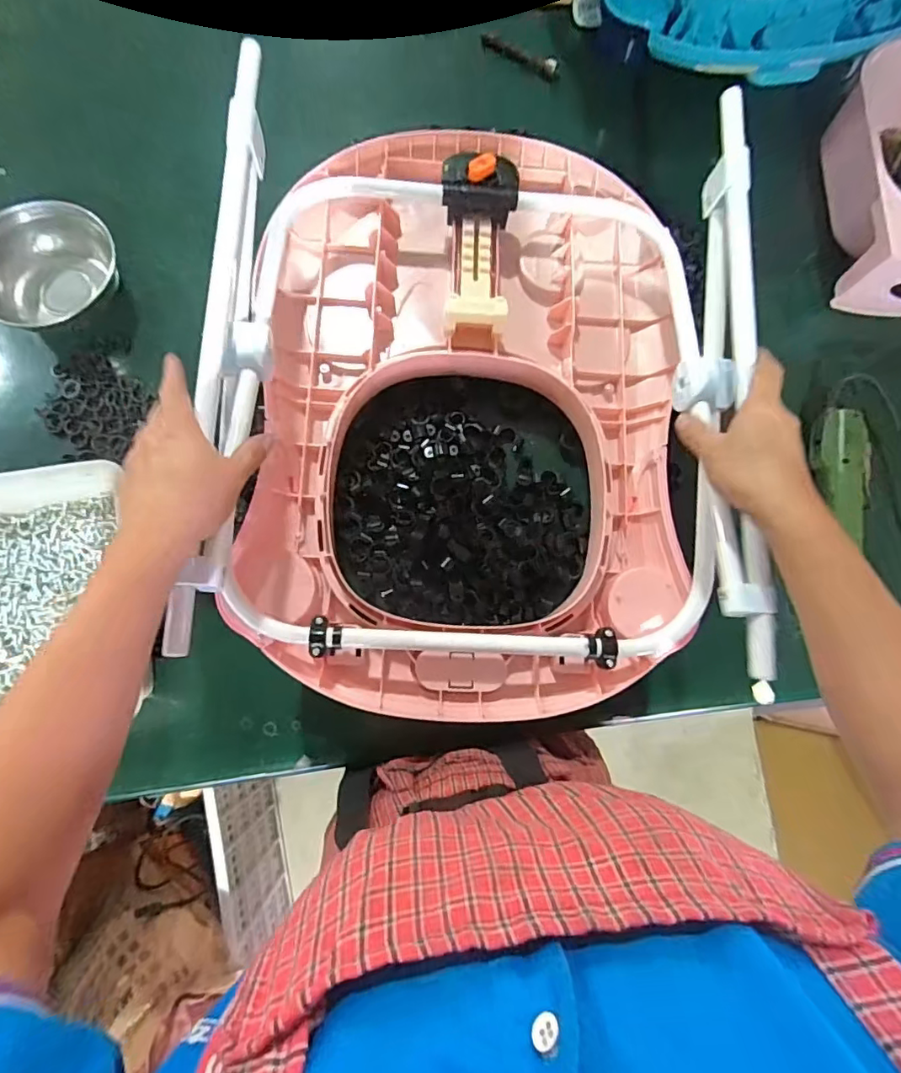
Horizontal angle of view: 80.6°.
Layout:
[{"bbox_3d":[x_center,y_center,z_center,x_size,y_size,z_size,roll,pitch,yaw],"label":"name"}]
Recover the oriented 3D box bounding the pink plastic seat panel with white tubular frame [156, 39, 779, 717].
[{"bbox_3d":[0.032,-0.146,0.490,0.432,0.167,0.603,2,77,0],"label":"pink plastic seat panel with white tubular frame"}]

